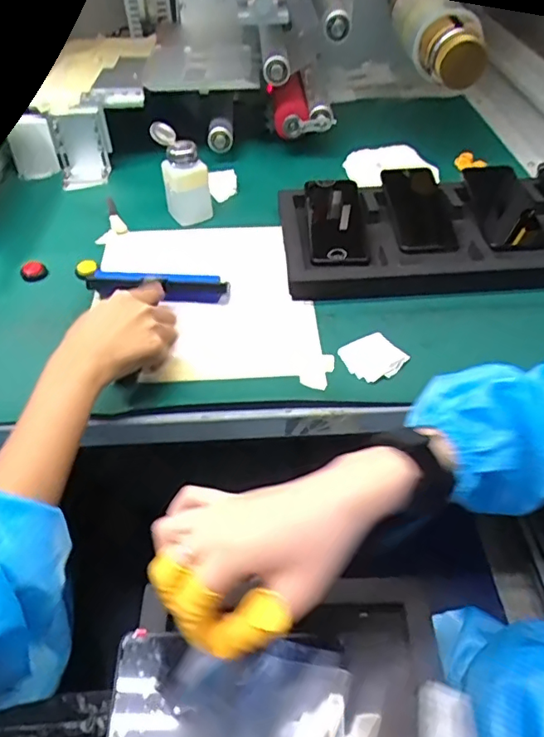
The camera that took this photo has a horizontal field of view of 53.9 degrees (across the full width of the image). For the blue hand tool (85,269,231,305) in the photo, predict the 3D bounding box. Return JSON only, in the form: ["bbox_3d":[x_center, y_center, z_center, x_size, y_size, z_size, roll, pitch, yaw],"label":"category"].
[{"bbox_3d":[-0.140,-0.097,0.656,0.175,0.042,0.027,1,47,1],"label":"blue hand tool"}]

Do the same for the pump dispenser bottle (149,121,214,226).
[{"bbox_3d":[-0.124,-0.273,0.753,0.065,0.117,0.066,-14,48,-12],"label":"pump dispenser bottle"}]

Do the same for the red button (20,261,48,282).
[{"bbox_3d":[-0.312,-0.128,0.699,0.029,0.016,0.029,0,47,0],"label":"red button"}]

